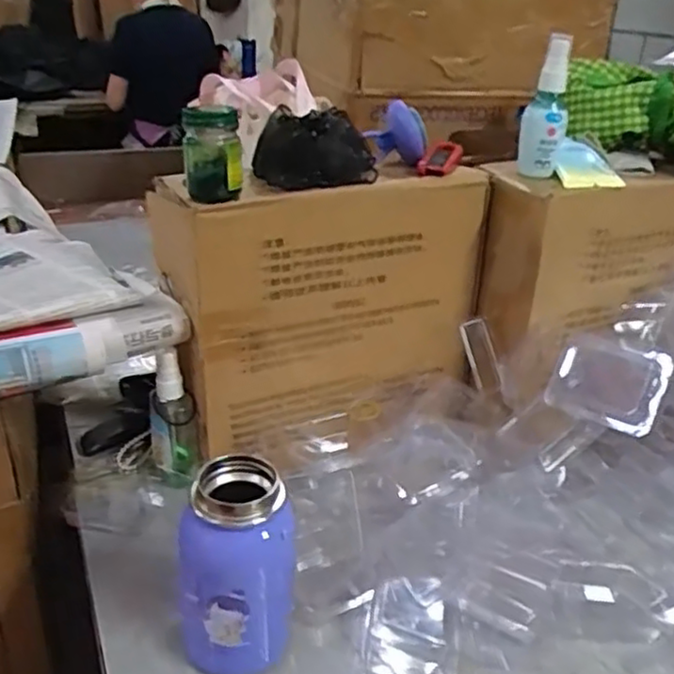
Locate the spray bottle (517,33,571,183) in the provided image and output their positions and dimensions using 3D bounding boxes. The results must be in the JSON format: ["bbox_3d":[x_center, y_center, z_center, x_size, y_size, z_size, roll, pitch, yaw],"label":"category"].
[{"bbox_3d":[0.187,-0.204,0.628,0.038,0.119,0.028,9,27,12],"label":"spray bottle"}]

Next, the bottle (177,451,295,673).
[{"bbox_3d":[-0.068,0.156,0.461,0.075,0.142,0.061,1,26,-7],"label":"bottle"}]

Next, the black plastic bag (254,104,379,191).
[{"bbox_3d":[-0.022,-0.164,0.603,0.099,0.056,0.072,-7,28,-19],"label":"black plastic bag"}]

